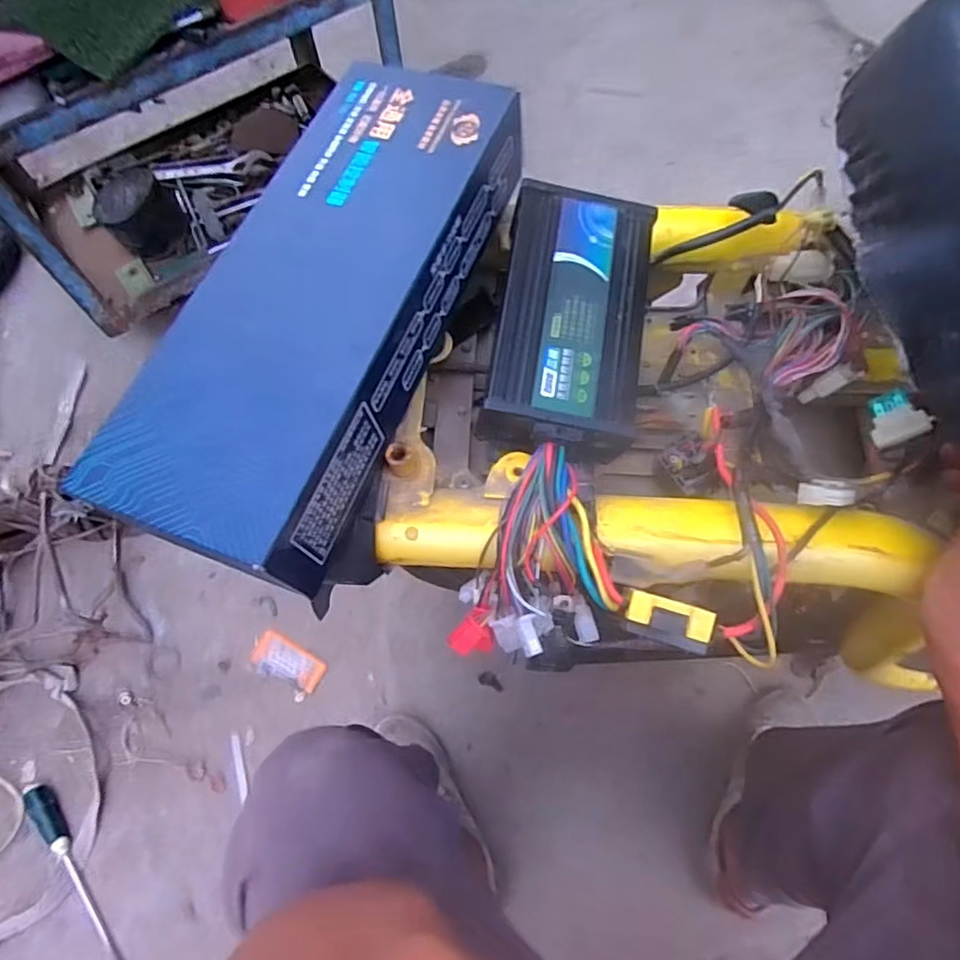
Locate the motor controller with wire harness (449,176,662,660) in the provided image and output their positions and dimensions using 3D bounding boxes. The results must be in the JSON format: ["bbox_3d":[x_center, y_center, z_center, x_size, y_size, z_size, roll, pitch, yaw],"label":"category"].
[{"bbox_3d":[0.045,-0.039,0.339,0.083,0.075,0.272,8,82,6],"label":"motor controller with wire harness"}]

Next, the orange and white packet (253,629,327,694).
[{"bbox_3d":[-0.288,0.275,0.901,0.111,0.011,0.055,24,70,12],"label":"orange and white packet"}]

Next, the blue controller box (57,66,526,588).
[{"bbox_3d":[-0.077,-0.095,0.323,0.117,0.057,0.296,18,69,10],"label":"blue controller box"}]

